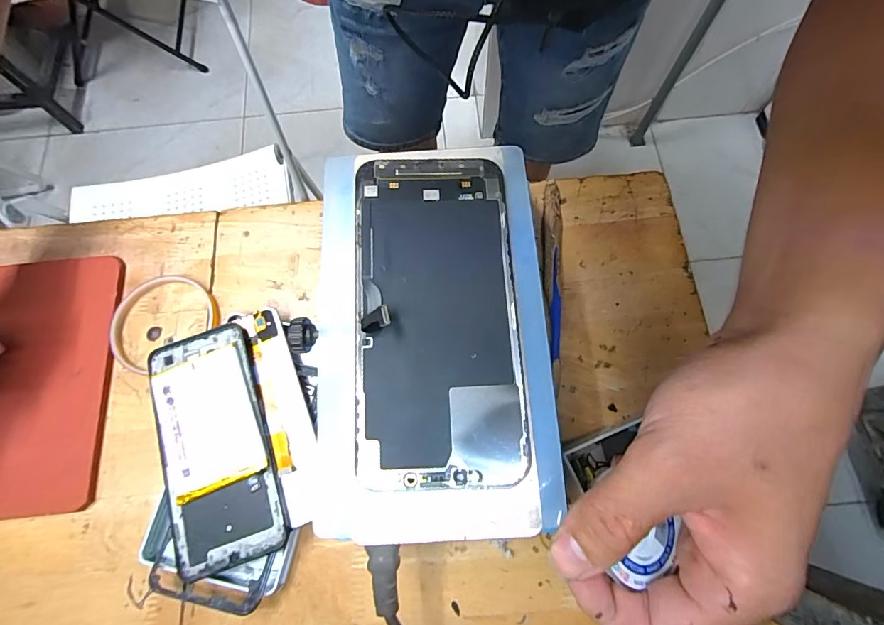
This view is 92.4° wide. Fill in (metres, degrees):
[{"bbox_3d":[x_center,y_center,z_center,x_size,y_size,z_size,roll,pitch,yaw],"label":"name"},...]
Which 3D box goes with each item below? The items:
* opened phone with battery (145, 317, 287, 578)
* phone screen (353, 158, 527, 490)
[{"bbox_3d":[-0.159,0.090,0.294,0.072,0.006,0.159,-18,74,-5],"label":"opened phone with battery"},{"bbox_3d":[-0.004,-0.002,0.199,0.073,0.009,0.155,-3,73,1],"label":"phone screen"}]

